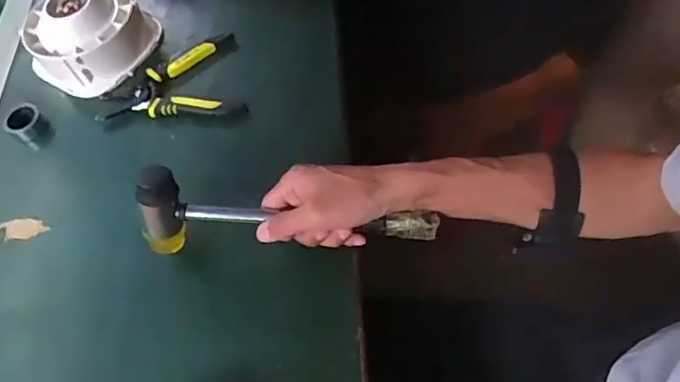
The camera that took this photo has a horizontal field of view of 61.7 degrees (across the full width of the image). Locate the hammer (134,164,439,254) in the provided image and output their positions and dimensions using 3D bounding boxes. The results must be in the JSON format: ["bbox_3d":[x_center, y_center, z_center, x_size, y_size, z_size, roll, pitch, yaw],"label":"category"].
[{"bbox_3d":[-0.043,0.029,0.492,0.248,0.079,0.040,5,58,-4],"label":"hammer"}]

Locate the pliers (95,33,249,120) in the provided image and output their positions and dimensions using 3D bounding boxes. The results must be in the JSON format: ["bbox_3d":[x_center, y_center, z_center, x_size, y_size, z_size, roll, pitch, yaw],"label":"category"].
[{"bbox_3d":[-0.185,-0.115,0.614,0.154,0.026,0.110,-13,58,1],"label":"pliers"}]

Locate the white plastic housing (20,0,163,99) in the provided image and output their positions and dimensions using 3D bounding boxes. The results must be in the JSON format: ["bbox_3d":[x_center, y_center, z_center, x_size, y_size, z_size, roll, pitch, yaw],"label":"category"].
[{"bbox_3d":[-0.285,-0.178,0.641,0.127,0.071,0.130,22,66,20],"label":"white plastic housing"}]

